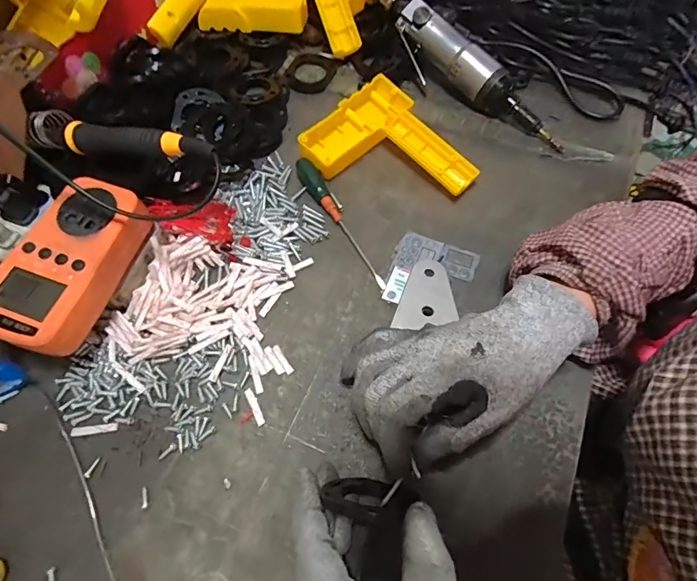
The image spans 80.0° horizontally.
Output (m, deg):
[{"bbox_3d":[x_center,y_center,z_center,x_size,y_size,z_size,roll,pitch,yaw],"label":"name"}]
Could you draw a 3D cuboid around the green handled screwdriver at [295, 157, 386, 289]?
[{"bbox_3d":[-0.007,-0.064,0.373,0.018,0.015,0.145,-30,69,-13],"label":"green handled screwdriver"}]

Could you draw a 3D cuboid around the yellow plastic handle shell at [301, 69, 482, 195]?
[{"bbox_3d":[0.042,-0.155,0.407,0.161,0.030,0.108,9,66,4],"label":"yellow plastic handle shell"}]

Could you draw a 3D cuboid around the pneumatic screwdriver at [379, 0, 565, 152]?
[{"bbox_3d":[0.114,-0.238,0.433,0.265,0.055,0.050,39,71,16],"label":"pneumatic screwdriver"}]

